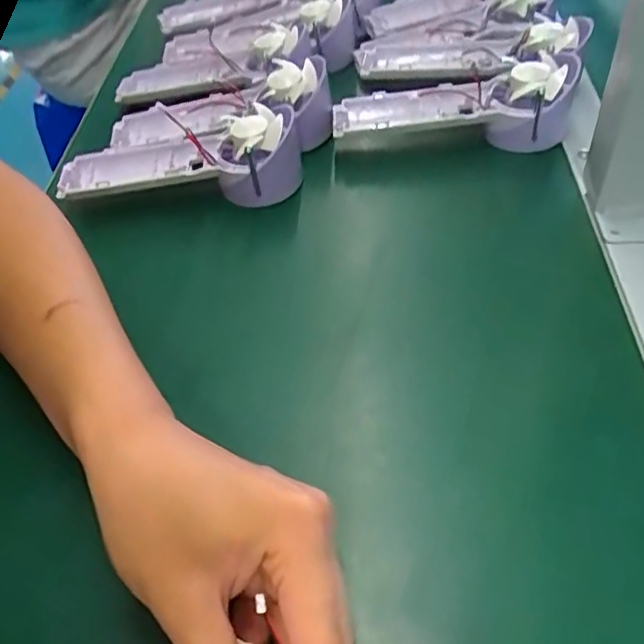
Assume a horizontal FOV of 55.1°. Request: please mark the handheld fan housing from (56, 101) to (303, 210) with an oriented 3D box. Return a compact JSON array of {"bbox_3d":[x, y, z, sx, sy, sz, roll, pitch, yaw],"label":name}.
[{"bbox_3d":[-0.102,-0.116,0.440,0.173,0.047,0.072,-3,49,5],"label":"handheld fan housing"}]

